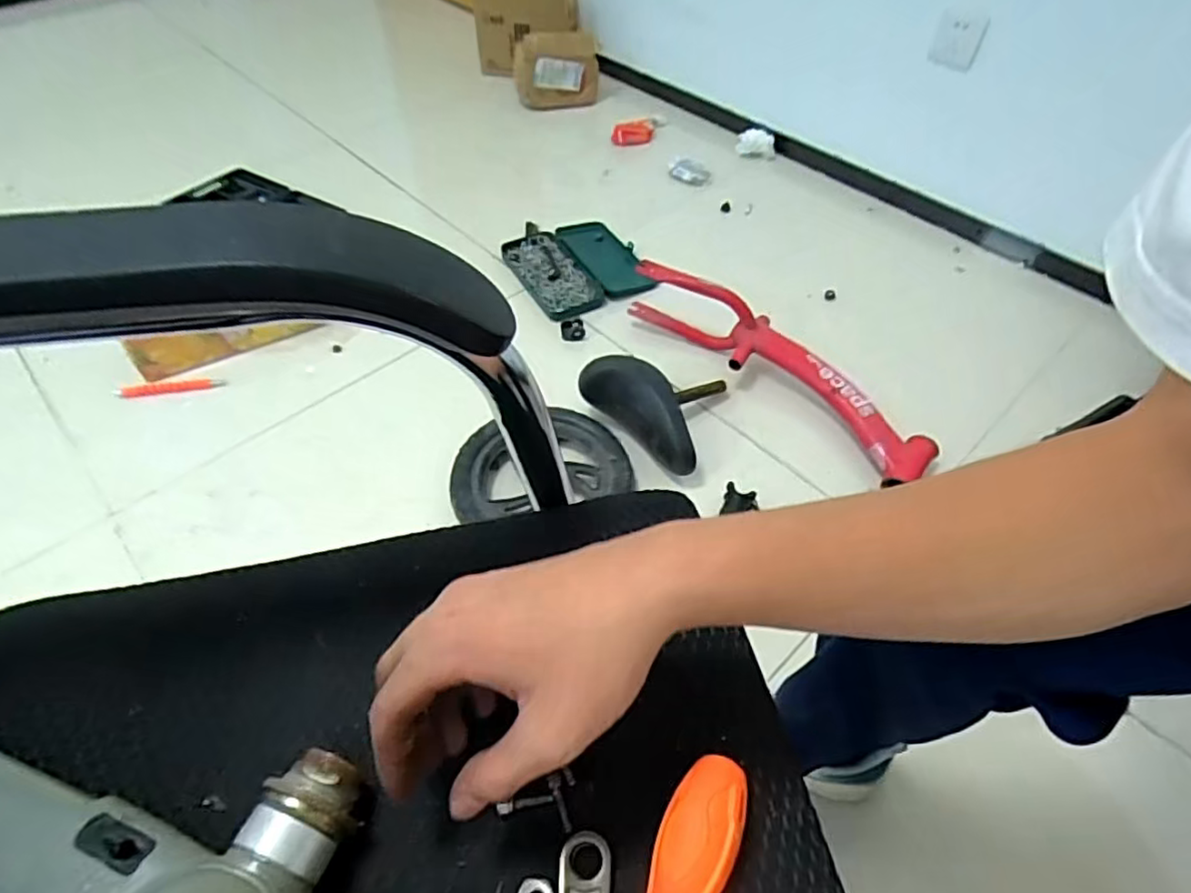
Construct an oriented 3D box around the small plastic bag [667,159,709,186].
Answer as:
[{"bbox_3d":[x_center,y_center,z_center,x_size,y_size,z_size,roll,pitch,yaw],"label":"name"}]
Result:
[{"bbox_3d":[0.224,-0.658,1.526,0.098,0.028,0.068,19,54,13],"label":"small plastic bag"}]

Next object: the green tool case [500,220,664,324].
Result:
[{"bbox_3d":[-0.038,-0.374,1.304,0.251,0.038,0.295,-21,55,-17],"label":"green tool case"}]

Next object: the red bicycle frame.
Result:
[{"bbox_3d":[0.301,-0.154,1.034,0.564,0.148,0.095,36,60,24],"label":"red bicycle frame"}]

